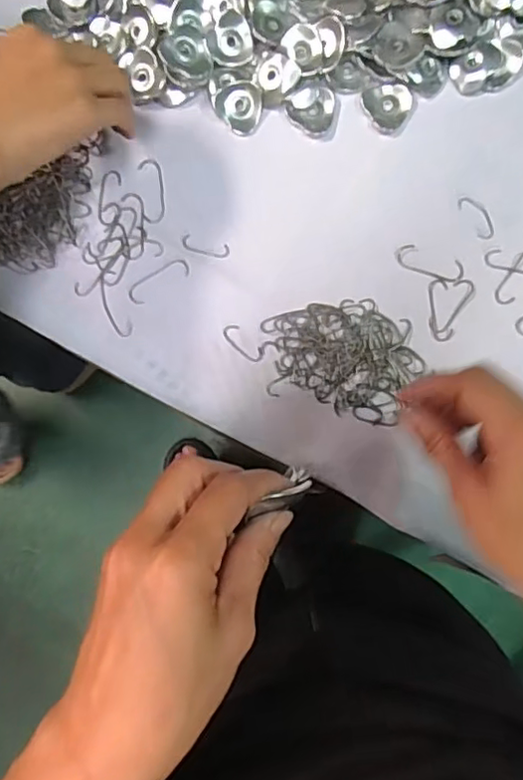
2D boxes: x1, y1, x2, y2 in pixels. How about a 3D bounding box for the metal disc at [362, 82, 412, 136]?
[{"bbox_3d":[0.092,-0.204,0.433,0.034,0.004,0.034,2,103,7],"label":"metal disc"}]

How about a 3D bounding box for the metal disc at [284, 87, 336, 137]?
[{"bbox_3d":[0.036,-0.202,0.435,0.035,0.007,0.032,0,88,2],"label":"metal disc"}]

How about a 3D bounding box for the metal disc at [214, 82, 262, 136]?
[{"bbox_3d":[-0.015,-0.205,0.431,0.032,0.004,0.033,-2,112,-5],"label":"metal disc"}]

